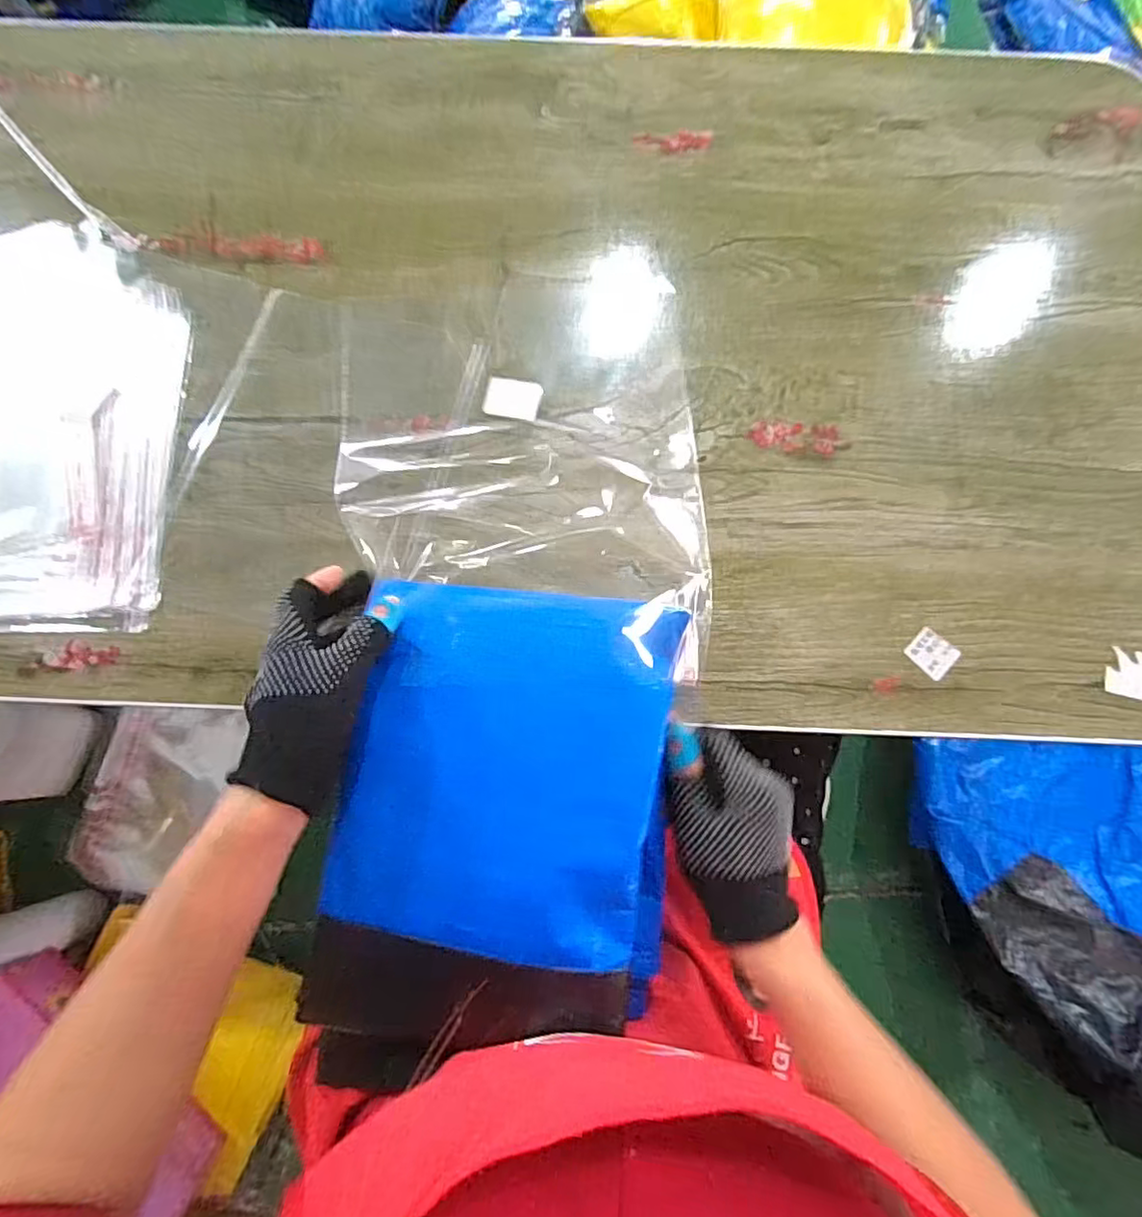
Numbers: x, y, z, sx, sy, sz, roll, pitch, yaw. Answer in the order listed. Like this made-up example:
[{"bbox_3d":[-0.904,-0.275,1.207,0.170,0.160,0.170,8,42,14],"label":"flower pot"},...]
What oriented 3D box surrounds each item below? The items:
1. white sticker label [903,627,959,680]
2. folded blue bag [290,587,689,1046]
[{"bbox_3d":[0.252,0.031,0.422,0.030,0.004,0.028,43,81,10],"label":"white sticker label"},{"bbox_3d":[-0.039,0.113,0.349,0.189,0.044,0.244,4,77,2],"label":"folded blue bag"}]

